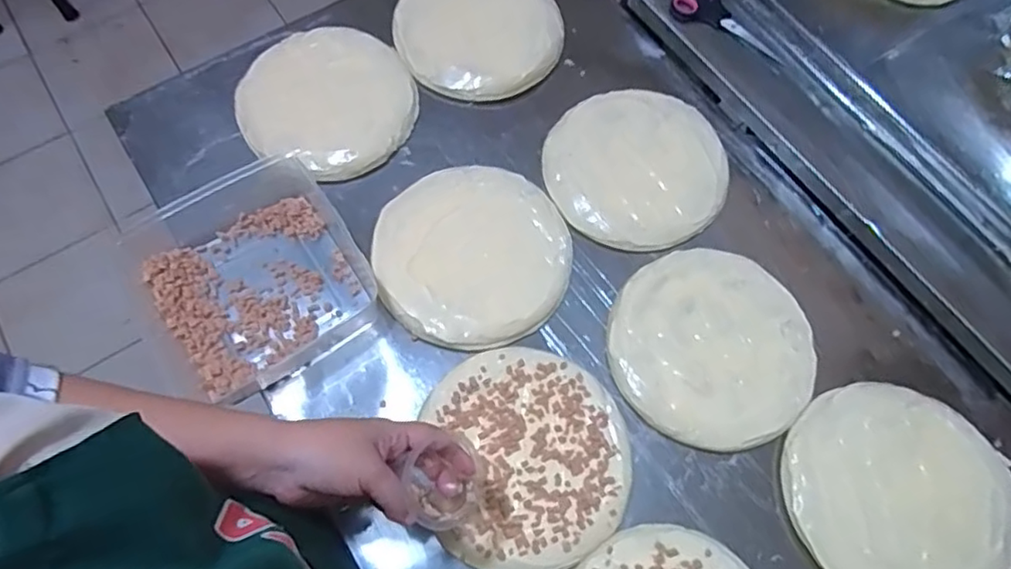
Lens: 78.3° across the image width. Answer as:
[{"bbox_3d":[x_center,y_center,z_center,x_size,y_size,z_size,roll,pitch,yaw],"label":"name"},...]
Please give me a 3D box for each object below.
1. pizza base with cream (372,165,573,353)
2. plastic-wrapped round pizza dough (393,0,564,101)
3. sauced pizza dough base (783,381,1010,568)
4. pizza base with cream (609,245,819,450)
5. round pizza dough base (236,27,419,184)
[{"bbox_3d":[-0.033,-0.036,0.643,0.201,0.014,0.194,1,68,-1],"label":"pizza base with cream"},{"bbox_3d":[-0.035,-0.310,0.749,0.199,0.033,0.178,15,68,5],"label":"plastic-wrapped round pizza dough"},{"bbox_3d":[0.360,0.183,0.552,0.197,0.024,0.193,1,68,-1],"label":"sauced pizza dough base"},{"bbox_3d":[0.206,0.060,0.620,0.191,0.020,0.198,1,68,-1],"label":"pizza base with cream"},{"bbox_3d":[-0.200,-0.208,0.704,0.187,0.022,0.173,0,81,-2],"label":"round pizza dough base"}]

